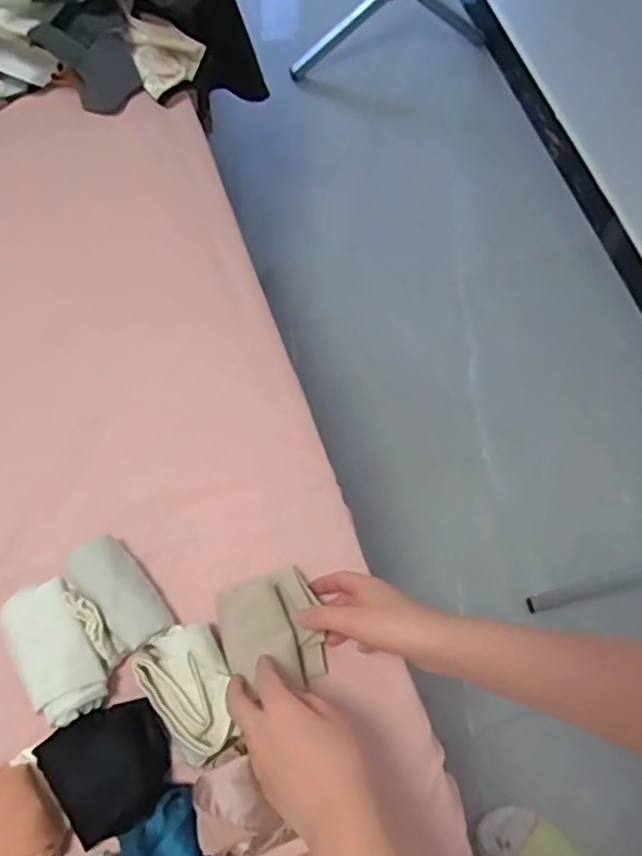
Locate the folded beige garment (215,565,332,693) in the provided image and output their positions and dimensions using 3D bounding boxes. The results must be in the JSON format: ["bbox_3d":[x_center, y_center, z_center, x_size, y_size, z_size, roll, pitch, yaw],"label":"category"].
[{"bbox_3d":[-0.041,0.171,0.536,0.079,0.030,0.090,-21,72,-8],"label":"folded beige garment"}]

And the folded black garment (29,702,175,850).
[{"bbox_3d":[-0.160,0.258,0.491,0.085,0.041,0.086,-26,73,-12],"label":"folded black garment"}]

